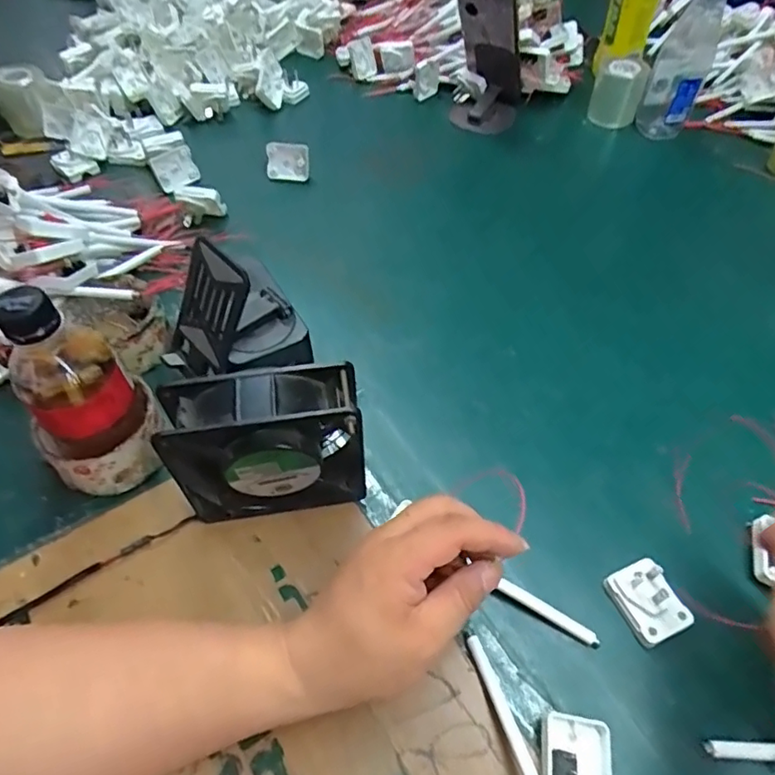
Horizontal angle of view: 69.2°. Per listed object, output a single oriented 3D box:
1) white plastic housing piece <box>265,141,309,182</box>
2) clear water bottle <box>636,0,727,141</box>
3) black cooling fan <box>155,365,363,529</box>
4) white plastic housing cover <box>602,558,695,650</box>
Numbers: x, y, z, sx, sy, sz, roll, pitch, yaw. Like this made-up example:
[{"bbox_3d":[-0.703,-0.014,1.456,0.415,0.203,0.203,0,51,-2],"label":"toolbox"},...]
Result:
[{"bbox_3d":[-0.118,-0.267,0.668,0.050,0.042,0.009,2,33,1],"label":"white plastic housing piece"},{"bbox_3d":[0.355,-0.397,0.667,0.061,0.192,0.054,20,57,14],"label":"clear water bottle"},{"bbox_3d":[-0.077,0.041,0.373,0.118,0.121,0.041,-6,54,-4],"label":"black cooling fan"},{"bbox_3d":[0.173,0.141,0.372,0.037,0.019,0.048,-22,57,-15],"label":"white plastic housing cover"}]

